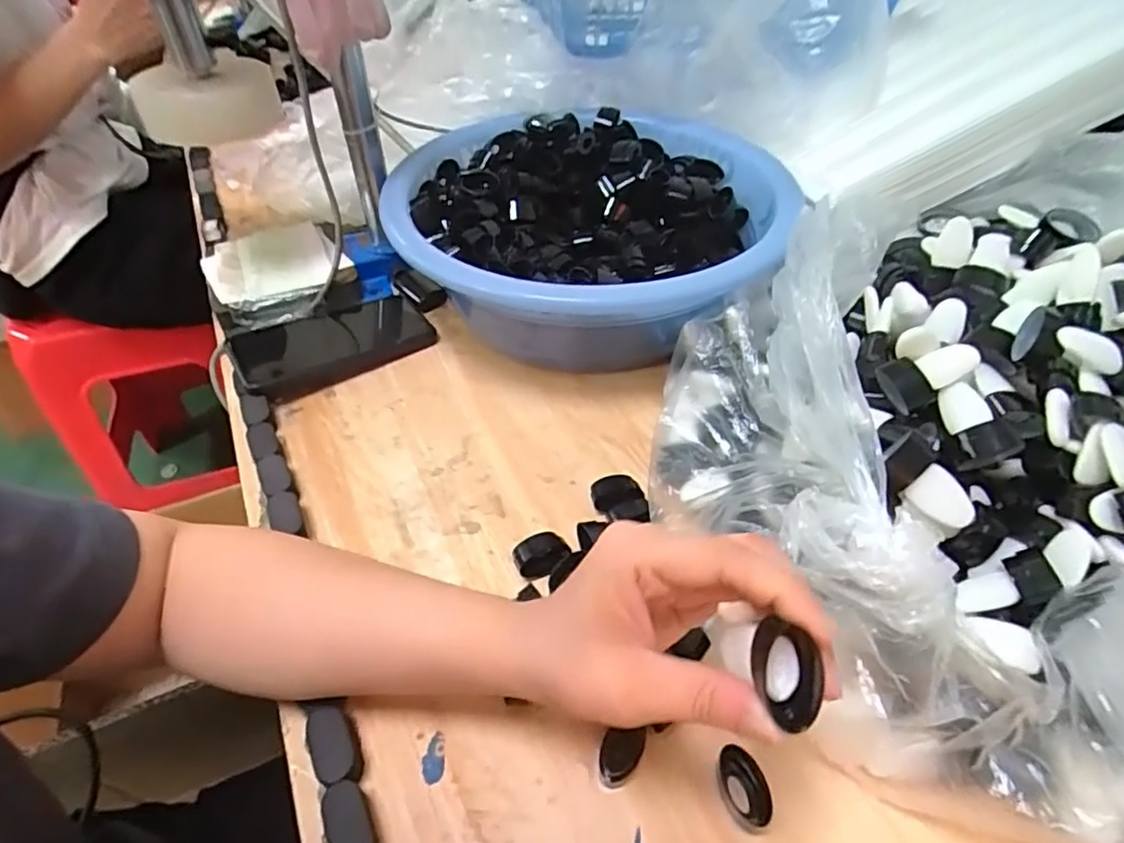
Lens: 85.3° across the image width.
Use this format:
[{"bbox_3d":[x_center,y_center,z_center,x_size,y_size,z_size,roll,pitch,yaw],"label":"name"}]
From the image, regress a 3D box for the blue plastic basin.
[{"bbox_3d":[0.031,-0.172,0.560,0.322,0.113,0.340,0,46,0],"label":"blue plastic basin"}]

